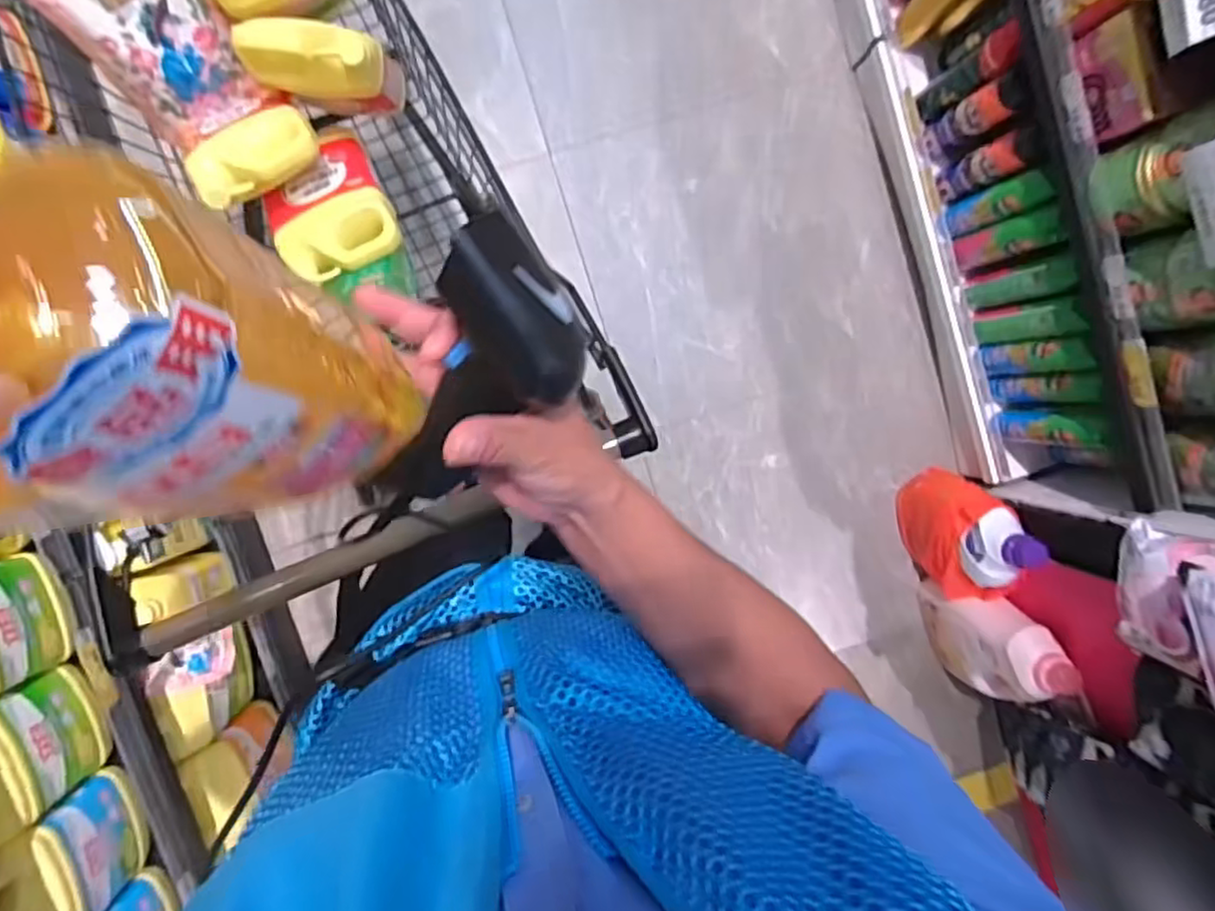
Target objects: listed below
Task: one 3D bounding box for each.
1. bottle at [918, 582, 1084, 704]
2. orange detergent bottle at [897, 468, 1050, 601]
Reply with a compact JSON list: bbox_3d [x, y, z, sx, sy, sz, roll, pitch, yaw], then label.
[{"bbox_3d":[0.765,0.385,1.343,0.098,0.312,0.211,-19,97,-4],"label":"bottle"},{"bbox_3d":[0.701,0.161,1.343,0.114,0.316,0.250,-24,97,-4],"label":"orange detergent bottle"}]

